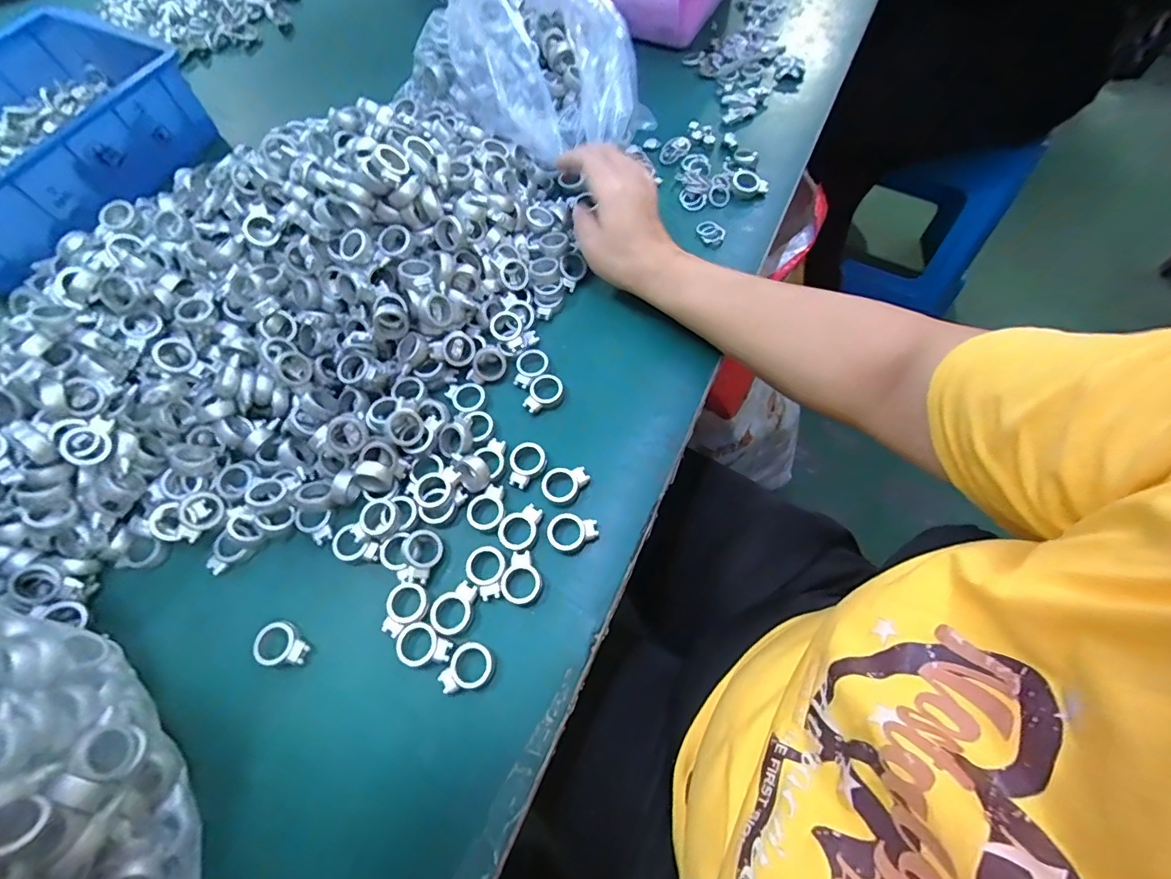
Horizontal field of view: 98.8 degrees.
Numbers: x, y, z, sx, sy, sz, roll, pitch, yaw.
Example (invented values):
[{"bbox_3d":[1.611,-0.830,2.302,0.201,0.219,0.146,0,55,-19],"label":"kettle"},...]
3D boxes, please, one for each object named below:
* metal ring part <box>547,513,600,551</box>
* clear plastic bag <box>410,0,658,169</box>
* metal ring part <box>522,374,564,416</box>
[{"bbox_3d":[-0.009,0.064,0.345,0.034,0.010,0.025,-5,65,-1],"label":"metal ring part"},{"bbox_3d":[-0.053,-0.366,0.467,0.218,0.122,0.143,36,71,16],"label":"clear plastic bag"},{"bbox_3d":[-0.032,-0.035,0.392,0.026,0.008,0.033,31,69,14],"label":"metal ring part"}]

